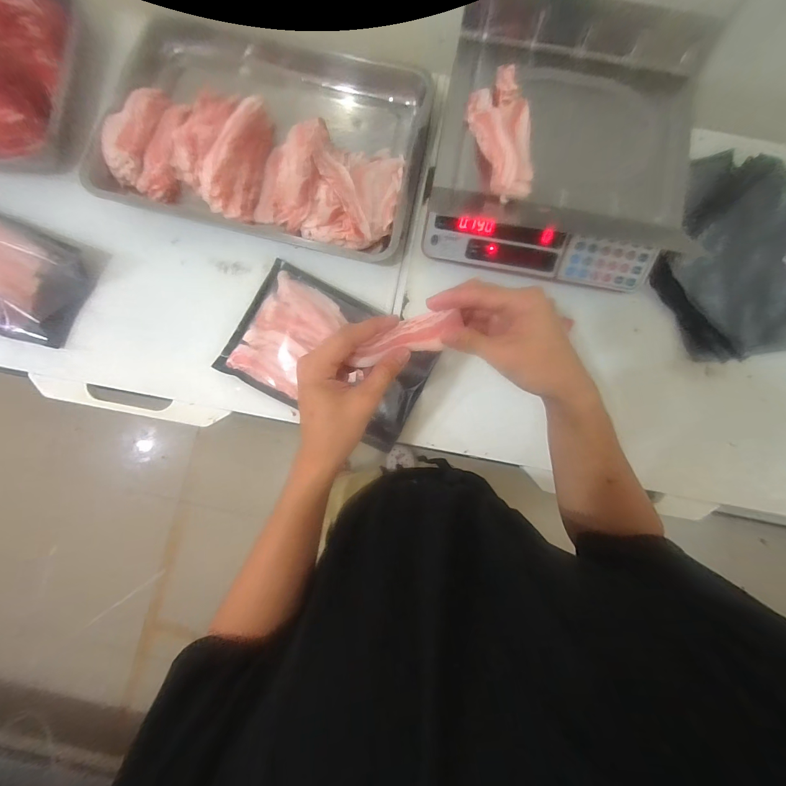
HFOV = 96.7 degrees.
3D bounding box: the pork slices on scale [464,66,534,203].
[{"bbox_3d":[0.143,-0.353,0.470,0.073,0.049,0.199,-1,82,-2],"label":"pork slices on scale"}]

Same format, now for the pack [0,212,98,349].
[{"bbox_3d":[-0.624,-0.196,0.538,0.290,0.045,0.188,19,81,1],"label":"pack"}]

